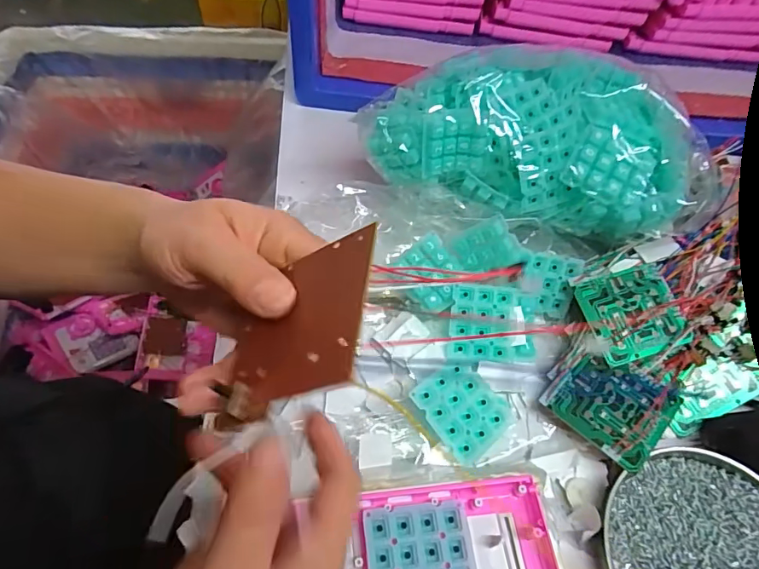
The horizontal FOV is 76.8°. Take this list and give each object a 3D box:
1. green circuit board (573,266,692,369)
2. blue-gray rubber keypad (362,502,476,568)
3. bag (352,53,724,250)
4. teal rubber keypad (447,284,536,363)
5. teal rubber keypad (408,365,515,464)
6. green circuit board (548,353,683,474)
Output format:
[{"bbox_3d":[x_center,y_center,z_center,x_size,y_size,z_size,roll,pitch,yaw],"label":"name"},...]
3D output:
[{"bbox_3d":[0.194,0.023,0.367,0.067,0.004,0.068,-15,70,-4],"label":"green circuit board"},{"bbox_3d":[0.022,0.152,0.269,0.058,0.012,0.048,-4,57,-7],"label":"blue-gray rubber keypad"},{"bbox_3d":[0.125,-0.117,0.394,0.261,0.087,0.135,10,57,2],"label":"bag"},{"bbox_3d":[0.089,0.031,0.369,0.069,0.014,0.056,5,86,-10],"label":"teal rubber keypad"},{"bbox_3d":[0.057,0.083,0.322,0.050,0.004,0.059,-33,79,-24],"label":"teal rubber keypad"},{"bbox_3d":[0.167,0.084,0.338,0.069,0.007,0.071,-40,62,-23],"label":"green circuit board"}]

